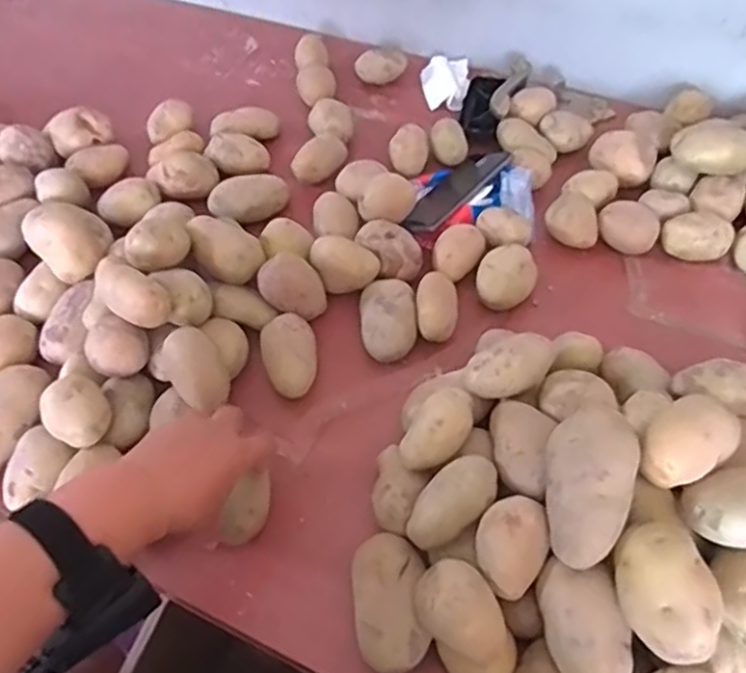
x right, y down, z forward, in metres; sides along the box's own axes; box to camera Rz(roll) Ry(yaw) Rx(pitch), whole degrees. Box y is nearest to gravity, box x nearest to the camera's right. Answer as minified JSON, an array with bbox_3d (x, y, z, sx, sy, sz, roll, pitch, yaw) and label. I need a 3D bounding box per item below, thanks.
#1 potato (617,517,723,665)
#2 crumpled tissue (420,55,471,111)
[{"bbox_3d":[0.187,0.163,0.426,0.051,0.044,0.079,-3,54,1],"label":"potato"},{"bbox_3d":[0.098,-0.337,0.897,0.062,0.026,0.102,-2,54,2],"label":"crumpled tissue"}]

